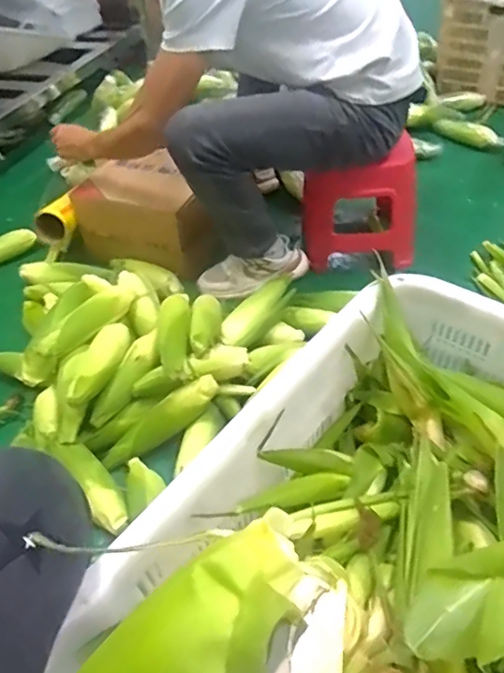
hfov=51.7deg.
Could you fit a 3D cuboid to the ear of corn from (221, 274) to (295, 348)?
[{"bbox_3d":[0.014,-0.045,1.109,0.076,0.066,0.222,32,56,31],"label":"ear of corn"}]

